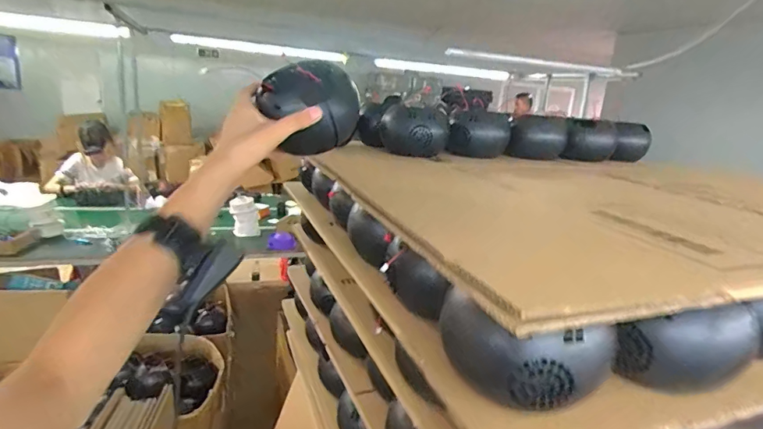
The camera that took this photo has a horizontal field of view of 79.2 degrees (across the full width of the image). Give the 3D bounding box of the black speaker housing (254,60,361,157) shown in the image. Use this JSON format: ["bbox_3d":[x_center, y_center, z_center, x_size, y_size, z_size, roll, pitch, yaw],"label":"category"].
[{"bbox_3d":[-0.089,-0.136,0.591,0.118,0.112,0.108,4,16,-3],"label":"black speaker housing"}]

